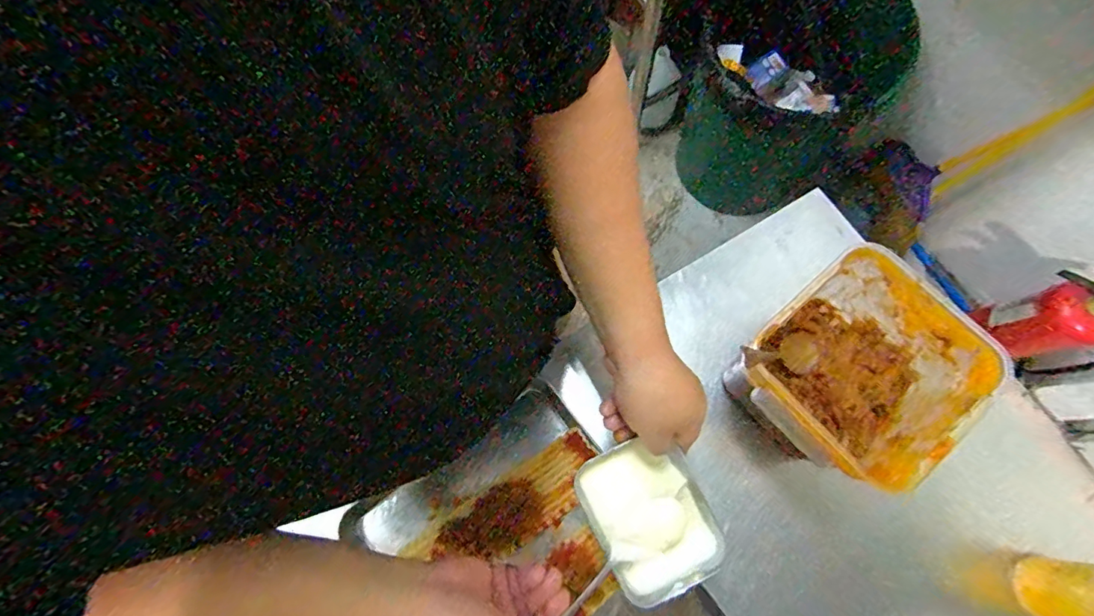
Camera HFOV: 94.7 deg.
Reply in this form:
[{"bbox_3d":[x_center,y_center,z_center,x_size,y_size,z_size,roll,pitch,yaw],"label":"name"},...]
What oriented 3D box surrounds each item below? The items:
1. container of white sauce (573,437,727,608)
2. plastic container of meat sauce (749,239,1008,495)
[{"bbox_3d":[0.096,0.191,0.458,0.108,0.055,0.131,-25,76,-5],"label":"container of white sauce"},{"bbox_3d":[0.310,0.067,0.508,0.180,0.117,0.158,-42,78,-9],"label":"plastic container of meat sauce"}]

